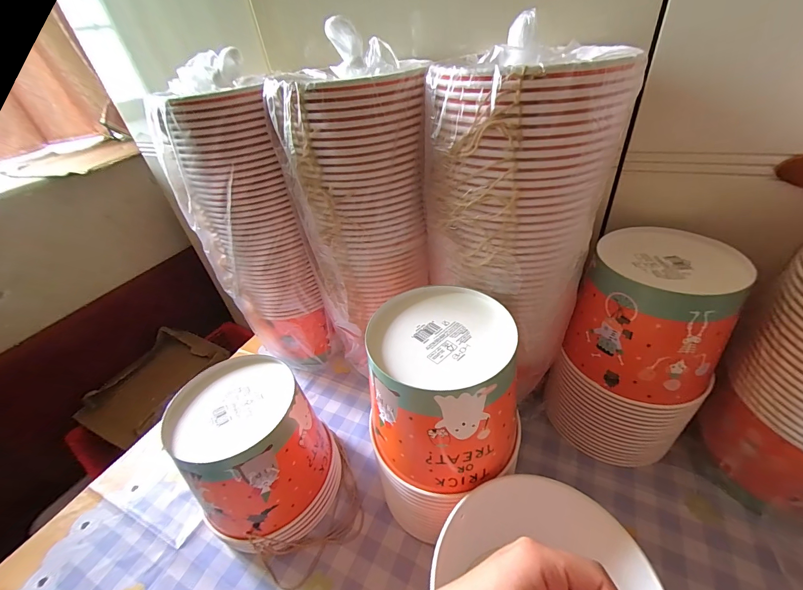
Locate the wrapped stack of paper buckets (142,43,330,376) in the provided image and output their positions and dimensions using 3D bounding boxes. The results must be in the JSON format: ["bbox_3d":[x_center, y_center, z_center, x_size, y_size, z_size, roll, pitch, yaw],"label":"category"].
[{"bbox_3d":[-0.195,-0.069,0.473,0.134,0.403,0.135,-28,42,-24],"label":"wrapped stack of paper buckets"}]

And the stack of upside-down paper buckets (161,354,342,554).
[{"bbox_3d":[-0.158,0.181,0.397,0.138,0.173,0.139,-24,40,-19],"label":"stack of upside-down paper buckets"}]

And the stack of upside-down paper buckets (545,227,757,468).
[{"bbox_3d":[0.282,0.070,0.405,0.149,0.245,0.139,-30,43,-26],"label":"stack of upside-down paper buckets"}]

